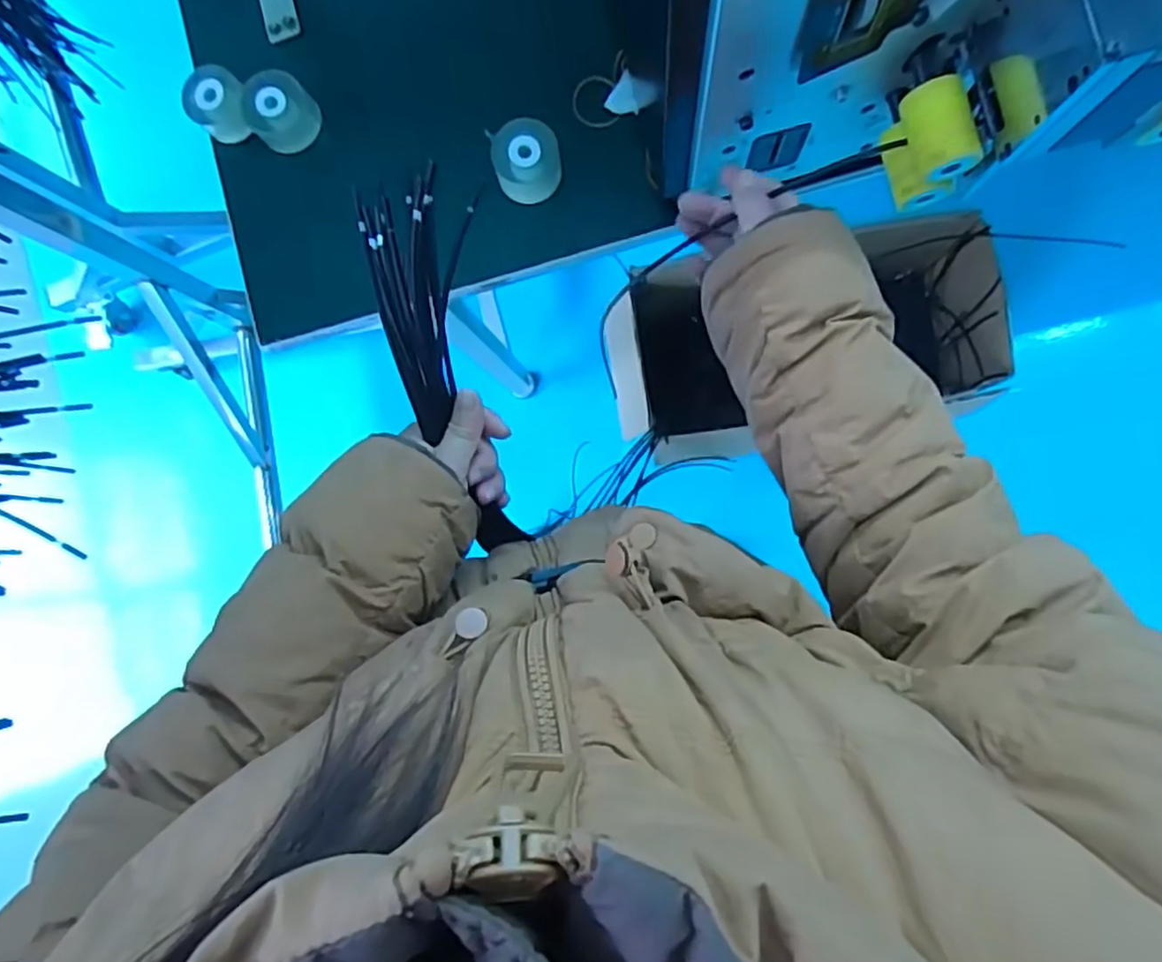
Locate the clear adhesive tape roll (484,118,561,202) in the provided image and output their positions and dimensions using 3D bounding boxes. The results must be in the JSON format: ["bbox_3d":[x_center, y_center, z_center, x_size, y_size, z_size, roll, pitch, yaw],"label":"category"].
[{"bbox_3d":[-0.044,-0.263,0.573,0.053,0.035,0.054,0,88,6],"label":"clear adhesive tape roll"}]

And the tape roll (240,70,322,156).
[{"bbox_3d":[-0.260,-0.321,0.602,0.056,0.039,0.052,0,88,6],"label":"tape roll"}]

